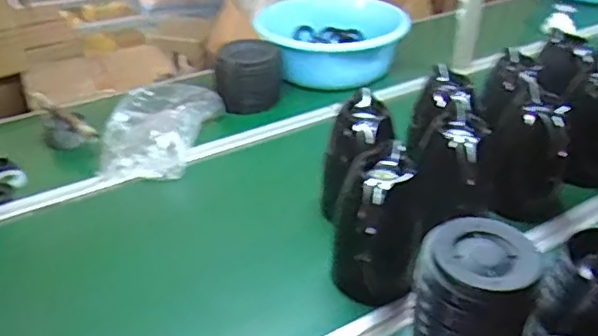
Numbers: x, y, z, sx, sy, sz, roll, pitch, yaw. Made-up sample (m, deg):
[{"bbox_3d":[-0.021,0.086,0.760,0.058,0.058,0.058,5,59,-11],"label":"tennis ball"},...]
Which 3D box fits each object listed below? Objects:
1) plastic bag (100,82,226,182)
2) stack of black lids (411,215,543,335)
[{"bbox_3d":[-0.276,-0.088,1.223,0.251,0.074,0.292,-8,34,-13],"label":"plastic bag"},{"bbox_3d":[0.187,0.184,0.677,0.118,0.225,0.117,15,36,22],"label":"stack of black lids"}]

